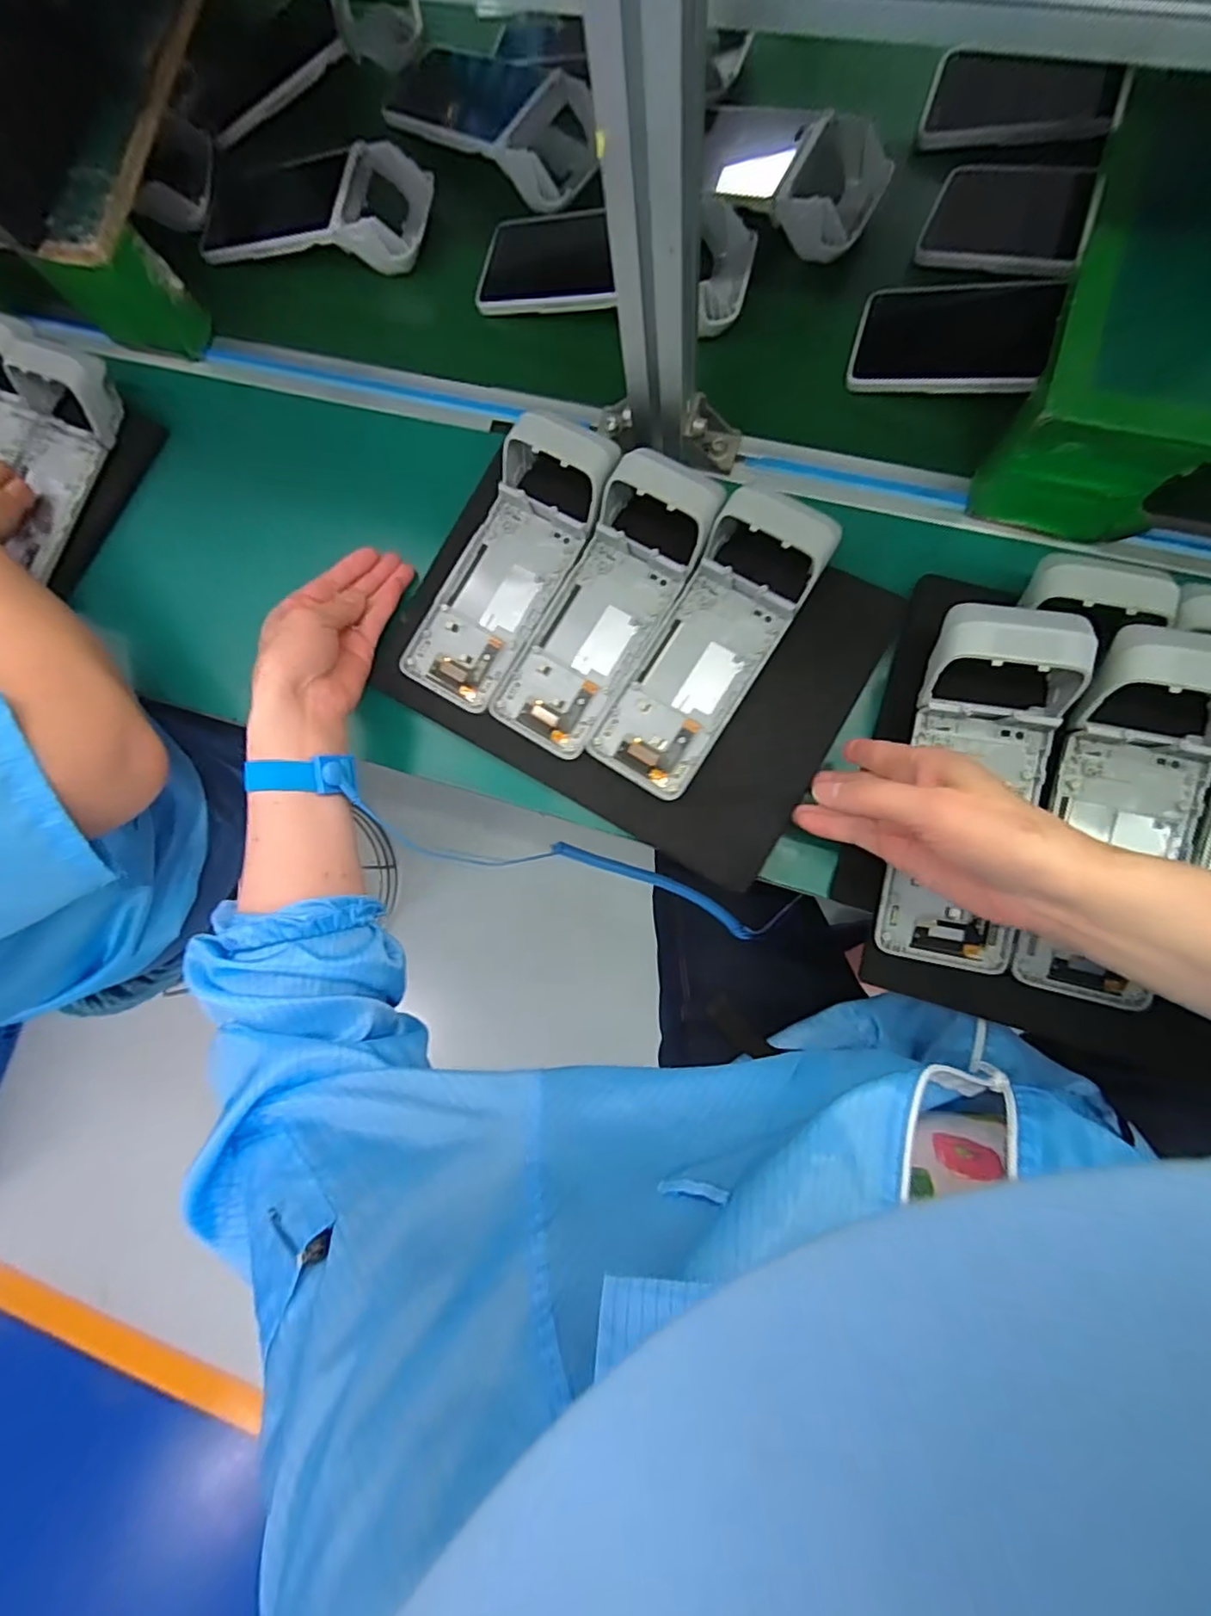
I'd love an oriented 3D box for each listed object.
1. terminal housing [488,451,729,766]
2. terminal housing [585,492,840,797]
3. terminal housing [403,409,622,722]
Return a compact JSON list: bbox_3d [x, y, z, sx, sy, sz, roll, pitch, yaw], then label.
[{"bbox_3d":[-0.001,-0.151,0.452,0.088,0.046,0.224,32,89,8],"label":"terminal housing"},{"bbox_3d":[0.074,-0.119,0.441,0.084,0.046,0.223,34,89,8],"label":"terminal housing"},{"bbox_3d":[-0.079,-0.186,0.462,0.085,0.046,0.214,31,89,8],"label":"terminal housing"}]

